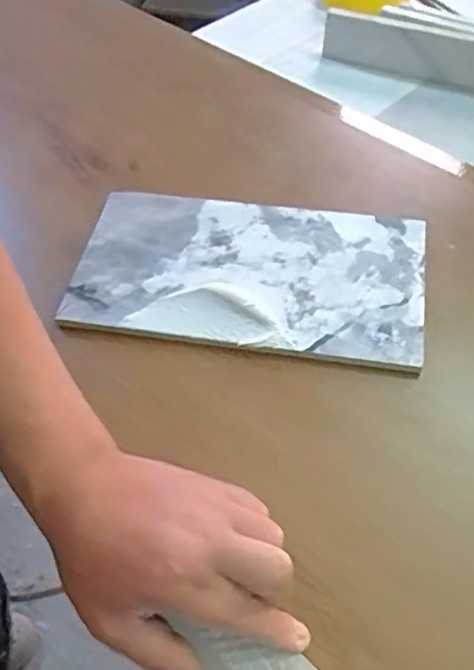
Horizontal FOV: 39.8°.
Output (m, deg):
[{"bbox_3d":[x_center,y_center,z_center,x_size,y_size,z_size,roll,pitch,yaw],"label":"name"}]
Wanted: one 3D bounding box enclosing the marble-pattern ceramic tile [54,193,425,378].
[{"bbox_3d":[0.008,-0.052,0.523,0.270,0.014,0.150,6,54,8],"label":"marble-pattern ceramic tile"}]

